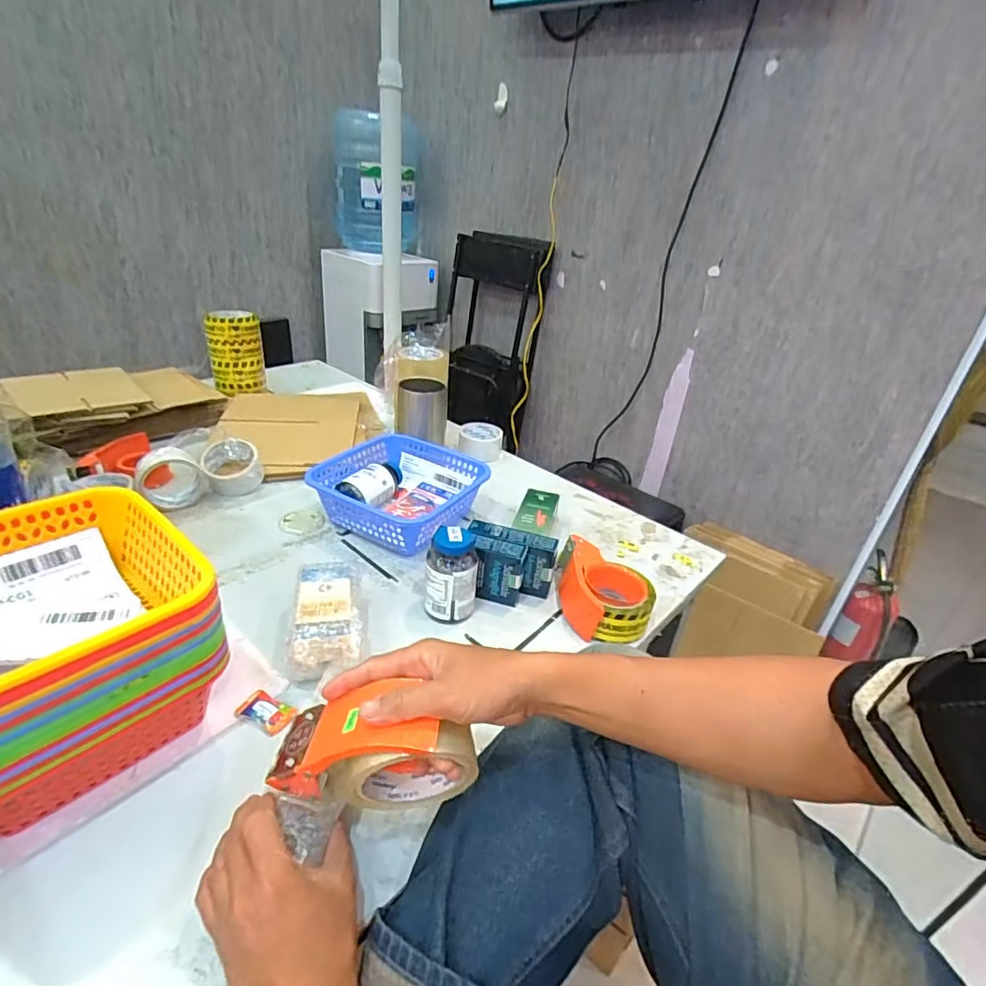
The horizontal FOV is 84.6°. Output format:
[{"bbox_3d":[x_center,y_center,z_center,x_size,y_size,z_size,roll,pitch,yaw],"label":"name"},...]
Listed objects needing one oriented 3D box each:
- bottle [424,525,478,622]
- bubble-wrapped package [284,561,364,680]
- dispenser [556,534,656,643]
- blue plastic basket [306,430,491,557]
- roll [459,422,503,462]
[{"bbox_3d":[-0.051,0.101,0.673,0.064,0.116,0.058,3,30,-6],"label":"bottle"},{"bbox_3d":[-0.188,0.147,0.616,0.078,0.070,0.139,-1,31,-13],"label":"bubble-wrapped package"},{"bbox_3d":[0.148,0.127,0.716,0.120,0.065,0.135,9,30,4],"label":"dispenser"},{"bbox_3d":[-0.157,-0.004,0.861,0.222,0.079,0.226,24,34,29],"label":"blue plastic basket"},{"bbox_3d":[-0.027,-0.108,1.096,0.087,0.043,0.077,3,30,-6],"label":"roll"}]

